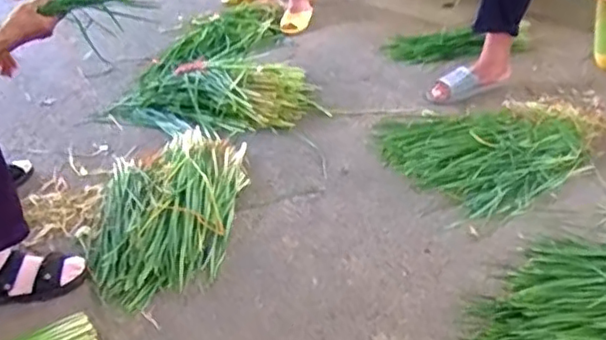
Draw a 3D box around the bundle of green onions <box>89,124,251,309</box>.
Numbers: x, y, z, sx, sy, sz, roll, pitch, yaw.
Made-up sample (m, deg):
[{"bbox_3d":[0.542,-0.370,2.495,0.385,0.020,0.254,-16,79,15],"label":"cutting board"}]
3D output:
[{"bbox_3d":[-0.316,0.082,1.401,0.332,0.085,0.555,-3,35,7],"label":"bundle of green onions"}]

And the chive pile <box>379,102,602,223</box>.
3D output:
[{"bbox_3d":[0.455,-0.089,1.545,0.495,0.044,0.467,-5,35,3],"label":"chive pile"}]

